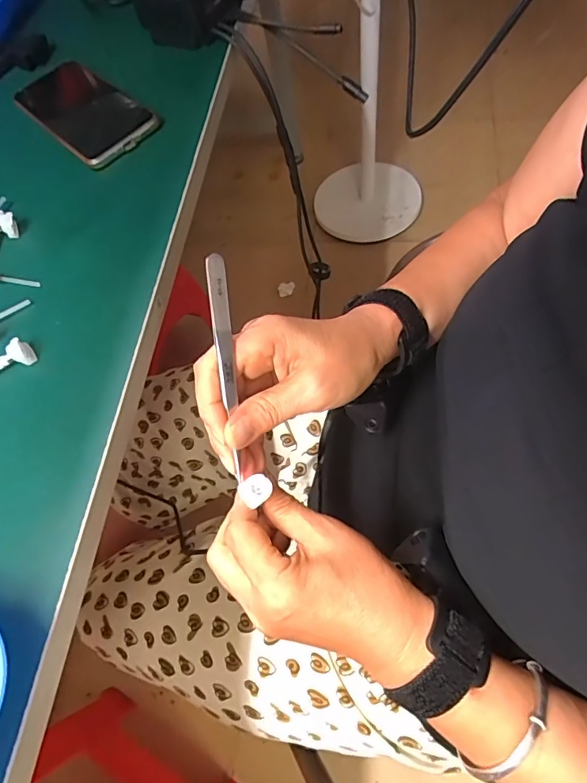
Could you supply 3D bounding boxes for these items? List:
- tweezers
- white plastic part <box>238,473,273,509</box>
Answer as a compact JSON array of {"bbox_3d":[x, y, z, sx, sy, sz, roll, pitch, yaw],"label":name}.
[{"bbox_3d":[-0.035,-0.010,0.254,0.009,0.006,0.125,-5,105,0],"label":"tweezers"},{"bbox_3d":[-0.022,0.058,0.274,0.019,0.004,0.016,-28,67,-10],"label":"white plastic part"}]

